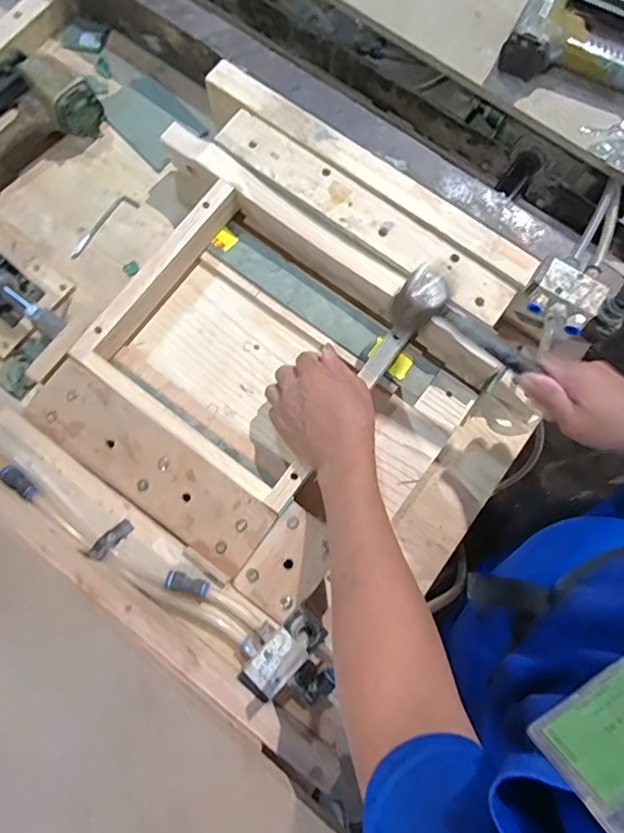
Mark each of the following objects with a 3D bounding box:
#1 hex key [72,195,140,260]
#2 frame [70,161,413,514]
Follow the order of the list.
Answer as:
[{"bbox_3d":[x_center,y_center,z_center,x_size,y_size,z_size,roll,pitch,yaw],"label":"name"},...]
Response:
[{"bbox_3d":[-0.276,-0.249,0.649,0.031,0.004,0.109,44,80,8],"label":"hex key"},{"bbox_3d":[-0.063,-0.096,0.575,0.290,0.057,0.294,36,79,6],"label":"frame"}]

